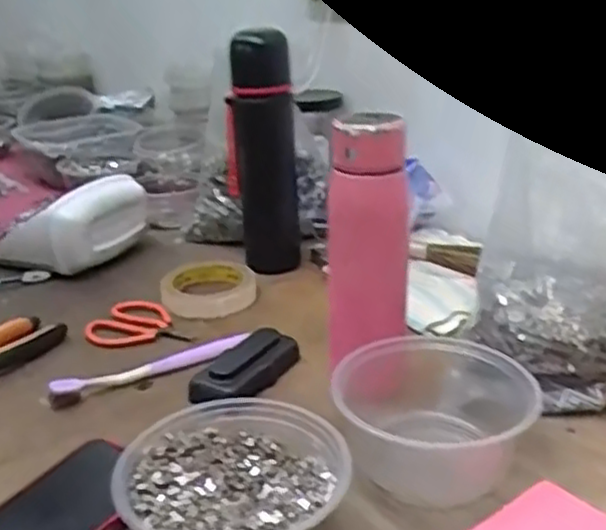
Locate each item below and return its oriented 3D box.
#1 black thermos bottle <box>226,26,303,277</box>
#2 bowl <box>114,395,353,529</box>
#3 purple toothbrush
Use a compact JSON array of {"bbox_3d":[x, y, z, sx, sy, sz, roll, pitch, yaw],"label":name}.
[{"bbox_3d":[-0.045,-0.127,0.833,0.079,0.254,0.061,-5,25,-1],"label":"black thermos bottle"},{"bbox_3d":[-0.038,0.137,0.466,0.132,0.068,0.134,-3,25,2],"label":"bowl"},{"bbox_3d":[-0.133,0.090,0.653,0.173,0.021,0.021,-13,26,-19],"label":"purple toothbrush"}]

